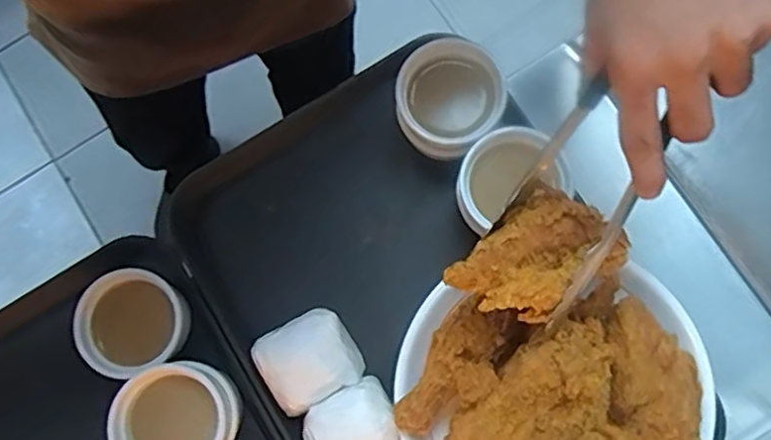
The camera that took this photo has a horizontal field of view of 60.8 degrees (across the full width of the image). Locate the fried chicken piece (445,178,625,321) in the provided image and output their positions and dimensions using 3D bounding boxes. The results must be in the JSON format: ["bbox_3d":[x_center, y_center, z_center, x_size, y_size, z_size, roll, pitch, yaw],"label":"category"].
[{"bbox_3d":[0.093,0.024,0.396,0.095,0.033,0.070,-44,81,-5],"label":"fried chicken piece"}]

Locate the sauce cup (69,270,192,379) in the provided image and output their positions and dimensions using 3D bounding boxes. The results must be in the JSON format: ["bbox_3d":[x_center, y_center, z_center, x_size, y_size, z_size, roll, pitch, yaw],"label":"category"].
[{"bbox_3d":[-0.198,0.080,0.514,0.082,0.038,0.077,0,80,3],"label":"sauce cup"}]

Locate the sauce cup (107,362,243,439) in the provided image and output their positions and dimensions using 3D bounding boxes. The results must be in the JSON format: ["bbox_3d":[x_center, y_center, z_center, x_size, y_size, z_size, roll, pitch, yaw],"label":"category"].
[{"bbox_3d":[-0.153,0.148,0.484,0.085,0.049,0.079,0,80,3],"label":"sauce cup"}]

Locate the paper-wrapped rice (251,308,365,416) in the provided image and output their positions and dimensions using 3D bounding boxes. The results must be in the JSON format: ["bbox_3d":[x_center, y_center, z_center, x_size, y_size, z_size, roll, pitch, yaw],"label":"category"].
[{"bbox_3d":[-0.061,0.107,0.505,0.074,0.034,0.065,-31,80,-3],"label":"paper-wrapped rice"}]

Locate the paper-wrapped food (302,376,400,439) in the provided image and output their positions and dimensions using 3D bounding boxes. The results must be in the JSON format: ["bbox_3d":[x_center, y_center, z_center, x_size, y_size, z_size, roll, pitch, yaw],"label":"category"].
[{"bbox_3d":[-0.026,0.157,0.492,0.071,0.033,0.058,-30,80,-3],"label":"paper-wrapped food"}]

